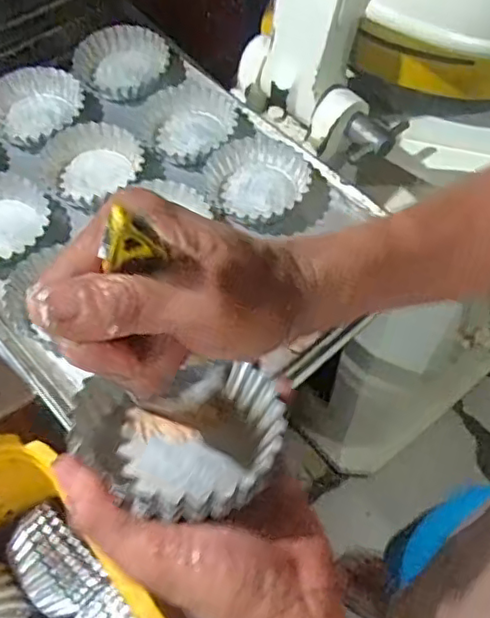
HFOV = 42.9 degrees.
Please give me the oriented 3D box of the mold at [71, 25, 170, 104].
[{"bbox_3d":[-0.139,-0.272,0.692,0.100,0.028,0.094,5,59,3],"label":"mold"}]

